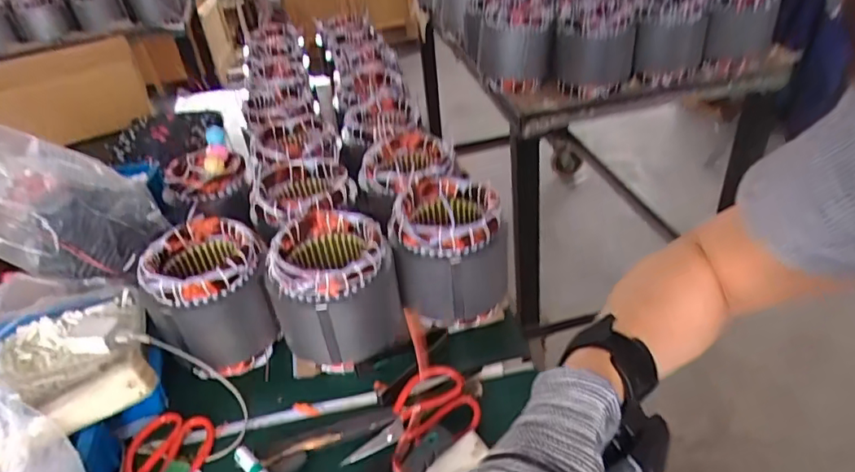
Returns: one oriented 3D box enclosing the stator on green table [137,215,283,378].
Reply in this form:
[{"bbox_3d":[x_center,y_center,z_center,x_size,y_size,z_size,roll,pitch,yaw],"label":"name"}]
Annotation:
[{"bbox_3d":[-0.274,0.080,0.716,0.144,0.156,0.129,-27,40,-25],"label":"stator on green table"}]

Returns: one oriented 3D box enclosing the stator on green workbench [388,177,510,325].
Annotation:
[{"bbox_3d":[0.028,0.021,0.760,0.148,0.157,0.157,-12,36,-6],"label":"stator on green workbench"}]

